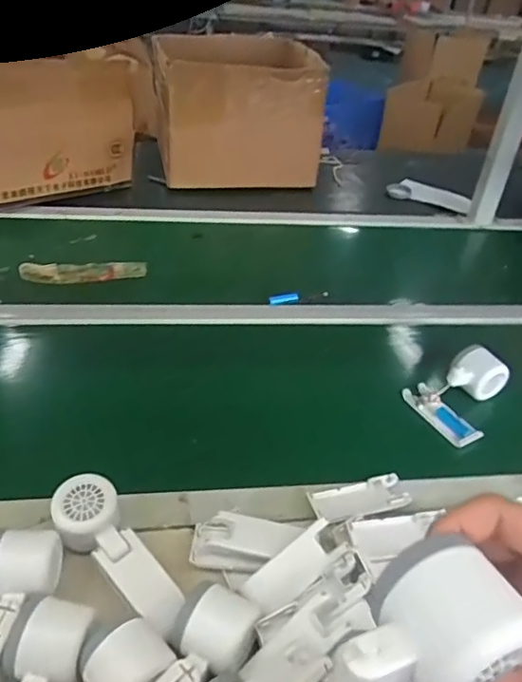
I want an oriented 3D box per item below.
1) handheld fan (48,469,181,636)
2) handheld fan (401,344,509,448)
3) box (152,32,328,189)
[{"bbox_3d":[-0.127,0.189,0.479,0.056,0.049,0.154,-25,47,-34],"label":"handheld fan"},{"bbox_3d":[0.257,0.063,0.709,0.108,0.063,0.131,33,45,30],"label":"handheld fan"},{"bbox_3d":[-0.063,-0.517,1.248,0.357,0.271,0.260,-3,38,-12],"label":"box"}]

